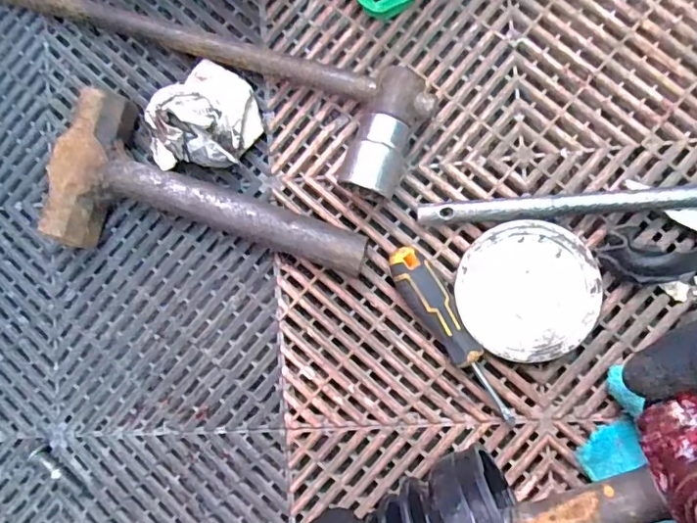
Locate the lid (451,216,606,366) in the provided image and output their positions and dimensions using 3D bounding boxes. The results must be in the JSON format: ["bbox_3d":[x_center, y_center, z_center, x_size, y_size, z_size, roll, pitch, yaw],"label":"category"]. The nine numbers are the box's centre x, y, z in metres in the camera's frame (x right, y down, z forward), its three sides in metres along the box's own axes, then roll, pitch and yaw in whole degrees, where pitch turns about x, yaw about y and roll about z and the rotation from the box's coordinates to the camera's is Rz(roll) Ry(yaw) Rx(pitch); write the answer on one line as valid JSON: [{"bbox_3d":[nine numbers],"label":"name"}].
[{"bbox_3d":[0.134,0.022,0.414,0.099,0.017,0.100,-12,86,8],"label":"lid"}]

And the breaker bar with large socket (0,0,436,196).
[{"bbox_3d":[-0.152,-0.179,0.452,0.445,0.046,0.092,25,92,9],"label":"breaker bar with large socket"}]

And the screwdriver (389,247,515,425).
[{"bbox_3d":[0.078,0.057,0.411,0.029,0.035,0.150,-31,84,7],"label":"screwdriver"}]

